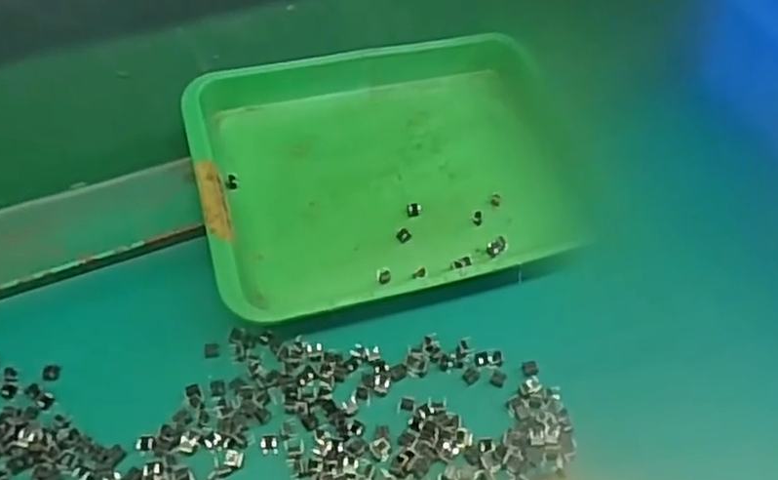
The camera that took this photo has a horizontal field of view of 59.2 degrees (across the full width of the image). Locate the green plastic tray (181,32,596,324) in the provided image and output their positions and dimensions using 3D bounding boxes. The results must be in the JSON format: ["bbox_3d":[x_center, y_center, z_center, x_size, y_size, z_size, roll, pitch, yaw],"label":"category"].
[{"bbox_3d":[0.004,-0.046,0.384,0.213,0.029,0.172,-12,53,-13],"label":"green plastic tray"}]

